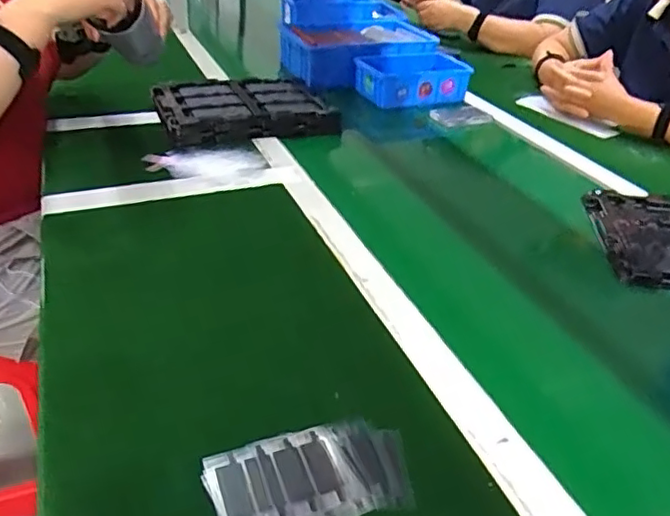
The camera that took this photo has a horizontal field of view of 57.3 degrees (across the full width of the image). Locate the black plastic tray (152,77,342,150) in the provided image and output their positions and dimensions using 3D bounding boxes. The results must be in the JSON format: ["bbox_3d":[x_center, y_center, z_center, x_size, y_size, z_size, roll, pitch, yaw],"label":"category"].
[{"bbox_3d":[-0.161,-0.267,1.082,0.294,0.048,0.223,-8,34,-18],"label":"black plastic tray"}]

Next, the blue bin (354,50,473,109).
[{"bbox_3d":[0.156,-0.364,1.244,0.220,0.065,0.142,-11,35,-21],"label":"blue bin"}]

